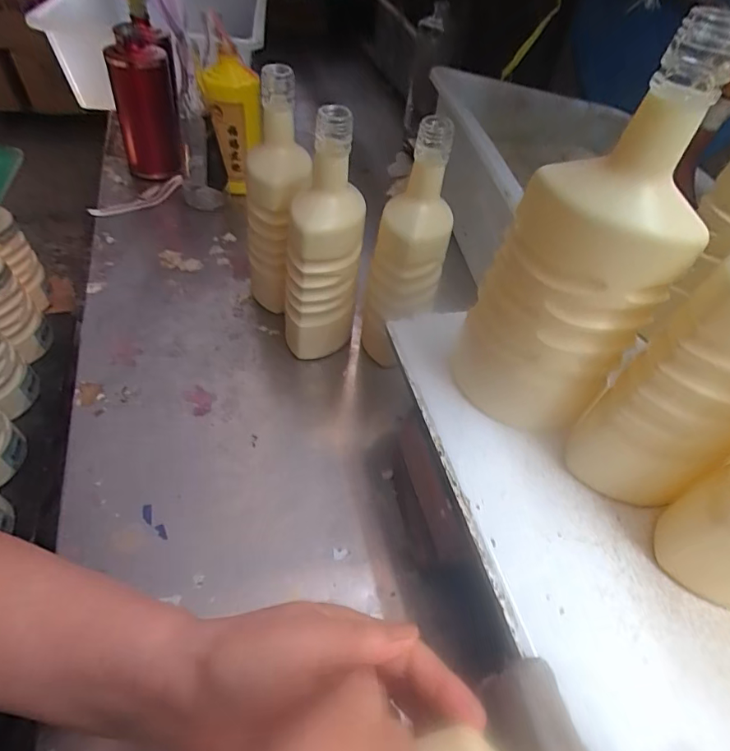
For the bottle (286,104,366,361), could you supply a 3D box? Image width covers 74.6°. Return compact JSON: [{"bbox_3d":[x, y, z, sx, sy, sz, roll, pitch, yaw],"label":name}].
[{"bbox_3d":[-0.044,-0.116,0.465,0.065,0.244,0.067,21,53,13],"label":"bottle"}]

